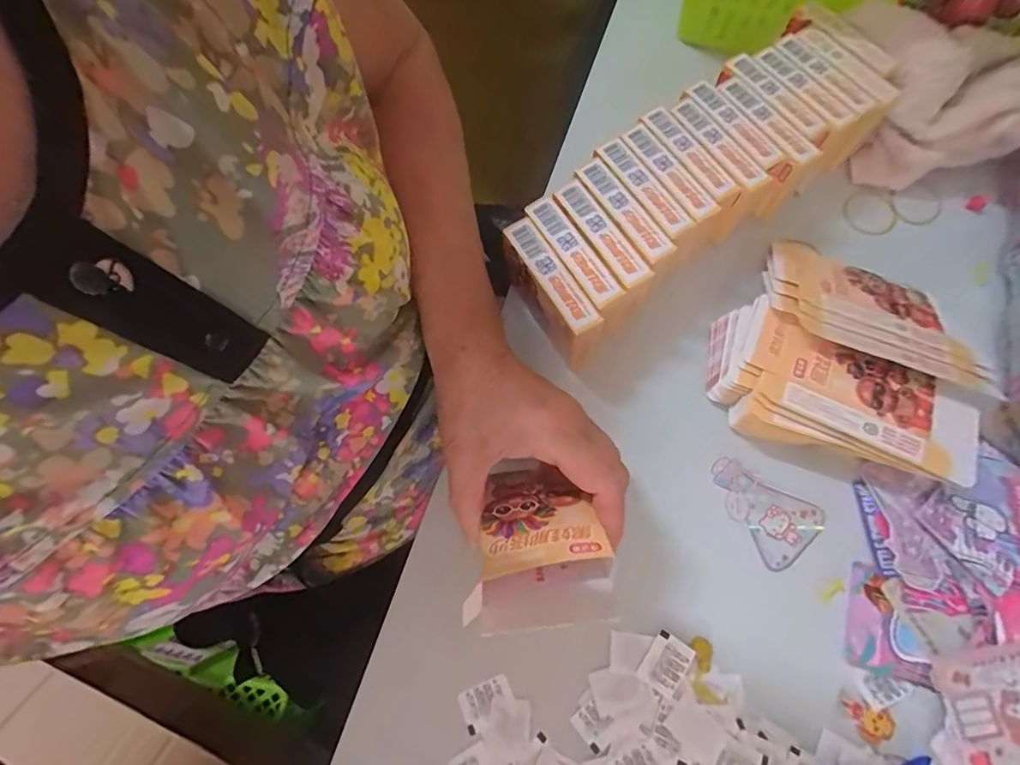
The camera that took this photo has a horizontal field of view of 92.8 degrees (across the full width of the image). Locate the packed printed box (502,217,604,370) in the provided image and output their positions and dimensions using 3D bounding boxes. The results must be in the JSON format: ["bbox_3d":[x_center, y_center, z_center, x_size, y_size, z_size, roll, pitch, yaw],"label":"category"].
[{"bbox_3d":[0.029,-0.057,0.339,0.021,0.061,0.094,-31,71,-9],"label":"packed printed box"}]

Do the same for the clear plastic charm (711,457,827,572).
[{"bbox_3d":[0.166,0.088,0.325,0.073,0.008,0.050,31,74,13],"label":"clear plastic charm"}]

